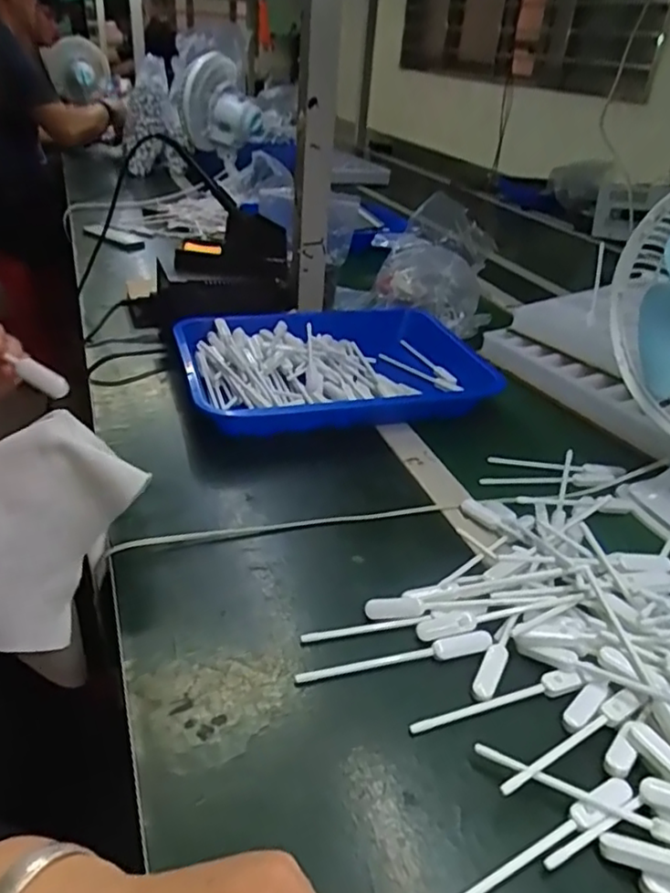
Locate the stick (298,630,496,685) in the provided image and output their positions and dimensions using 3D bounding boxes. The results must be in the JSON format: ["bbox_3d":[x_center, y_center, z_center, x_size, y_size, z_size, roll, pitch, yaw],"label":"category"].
[{"bbox_3d":[0.043,0.145,0.441,0.140,0.009,0.014,-4,34,-13],"label":"stick"}]

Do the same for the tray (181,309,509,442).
[{"bbox_3d":[-0.006,-0.100,0.782,0.366,0.047,0.274,-3,34,-12],"label":"tray"}]

